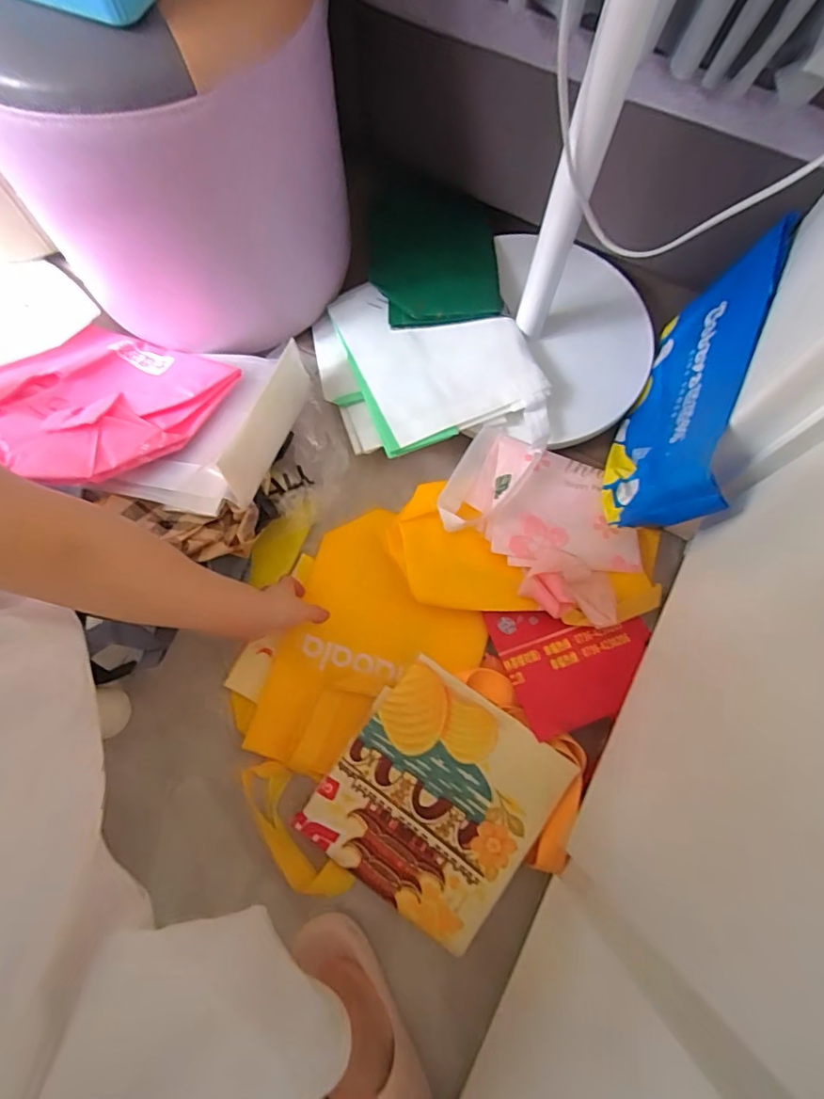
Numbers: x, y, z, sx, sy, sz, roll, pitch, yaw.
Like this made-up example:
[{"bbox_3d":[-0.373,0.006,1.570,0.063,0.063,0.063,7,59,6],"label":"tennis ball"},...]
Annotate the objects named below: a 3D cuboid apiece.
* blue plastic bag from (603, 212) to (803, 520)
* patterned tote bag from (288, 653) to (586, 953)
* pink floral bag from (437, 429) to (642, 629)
[{"bbox_3d":[0.305,-0.179,0.594,0.074,0.171,0.345,20,77,7],"label":"blue plastic bag"},{"bbox_3d":[0.026,0.264,0.556,0.214,0.037,0.224,34,79,10],"label":"patterned tote bag"},{"bbox_3d":[0.161,-0.037,0.632,0.248,0.035,0.174,44,81,11],"label":"pink floral bag"}]

